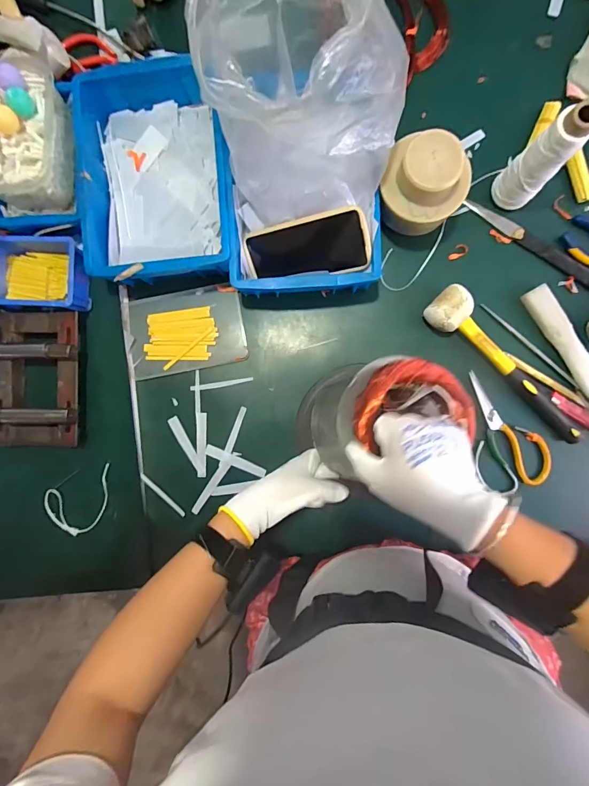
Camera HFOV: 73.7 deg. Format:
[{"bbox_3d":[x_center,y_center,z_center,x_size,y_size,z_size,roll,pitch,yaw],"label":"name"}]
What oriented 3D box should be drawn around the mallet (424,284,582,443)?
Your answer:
[{"bbox_3d":[0.300,-0.031,0.553,0.063,0.053,0.286,-43,88,4],"label":"mallet"}]

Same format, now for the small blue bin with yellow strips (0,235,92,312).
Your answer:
[{"bbox_3d":[-0.371,-0.175,0.570,0.151,0.055,0.107,3,92,4],"label":"small blue bin with yellow strips"}]

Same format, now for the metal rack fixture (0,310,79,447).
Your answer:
[{"bbox_3d":[-0.383,-0.021,0.583,0.136,0.052,0.202,-1,91,4],"label":"metal rack fixture"}]

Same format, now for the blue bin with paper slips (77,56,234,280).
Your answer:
[{"bbox_3d":[-0.187,-0.300,0.557,0.208,0.090,0.284,-2,91,4],"label":"blue bin with paper slips"}]

